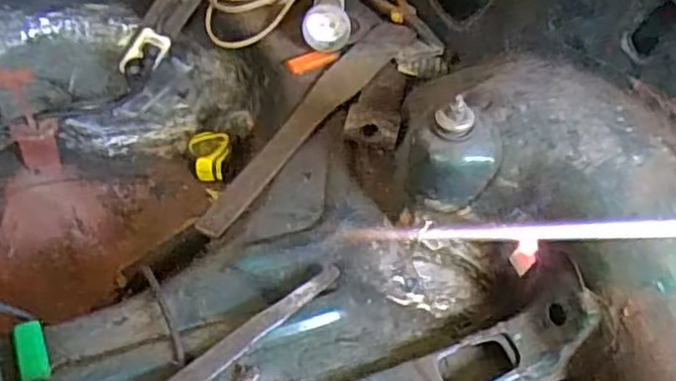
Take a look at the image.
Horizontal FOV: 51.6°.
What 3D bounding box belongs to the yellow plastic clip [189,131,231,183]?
[{"bbox_3d":[-0.171,-0.051,0.934,0.051,0.033,0.074,-6,48,-12],"label":"yellow plastic clip"}]

